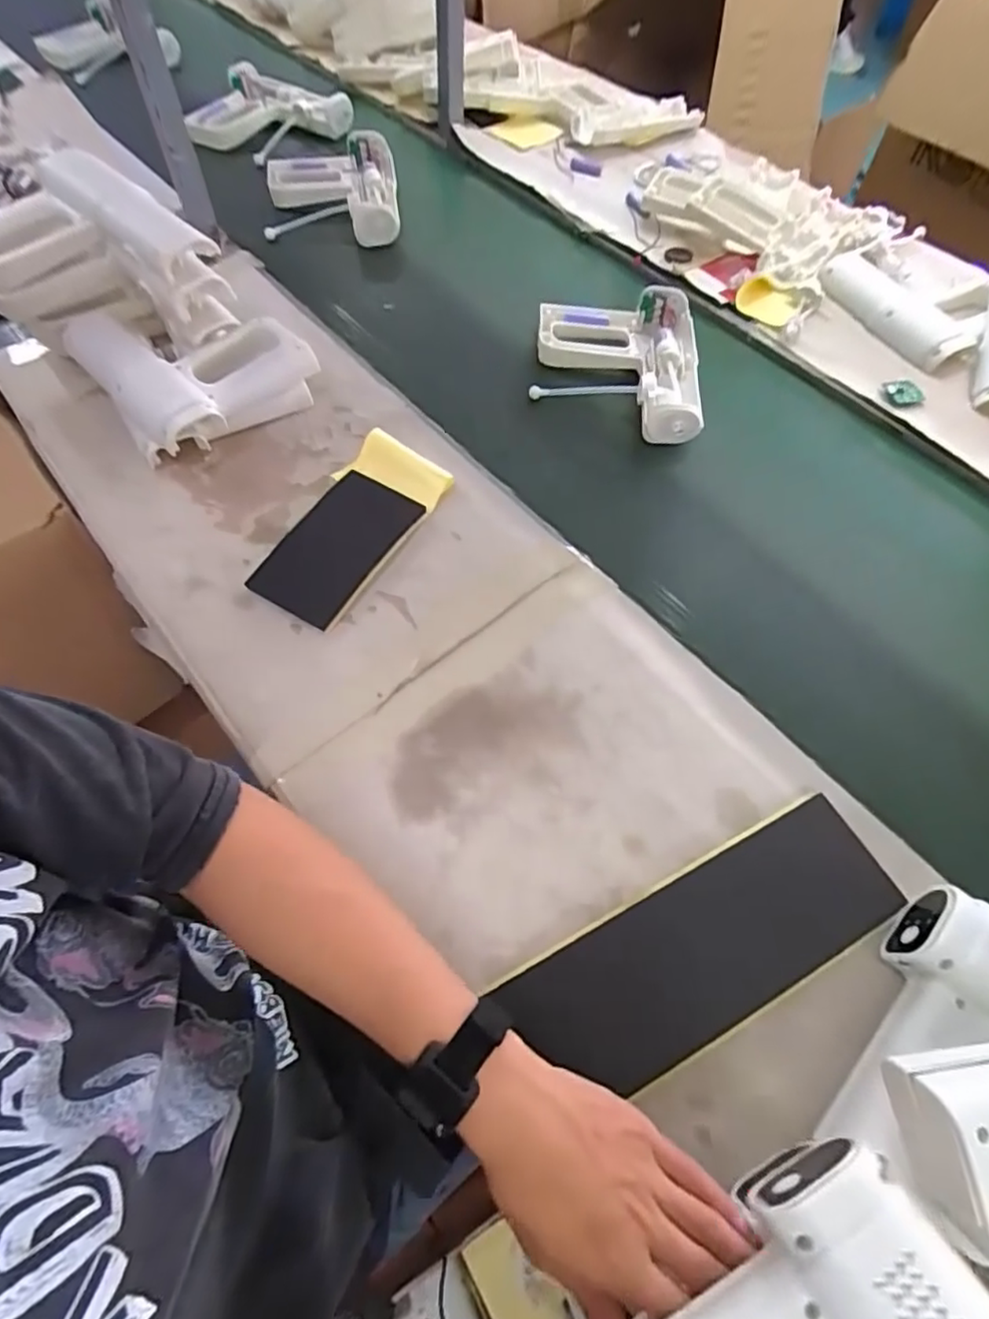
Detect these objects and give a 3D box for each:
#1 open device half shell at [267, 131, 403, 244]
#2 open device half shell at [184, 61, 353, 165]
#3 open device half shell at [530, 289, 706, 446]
[{"bbox_3d":[-0.230,-0.663,0.875,0.182,0.038,0.244,-6,61,-4],"label":"open device half shell"},{"bbox_3d":[-0.357,-0.860,0.965,0.238,0.039,0.189,35,67,17],"label":"open device half shell"},{"bbox_3d":[0.139,-0.338,0.708,0.186,0.051,0.209,6,61,3],"label":"open device half shell"}]

